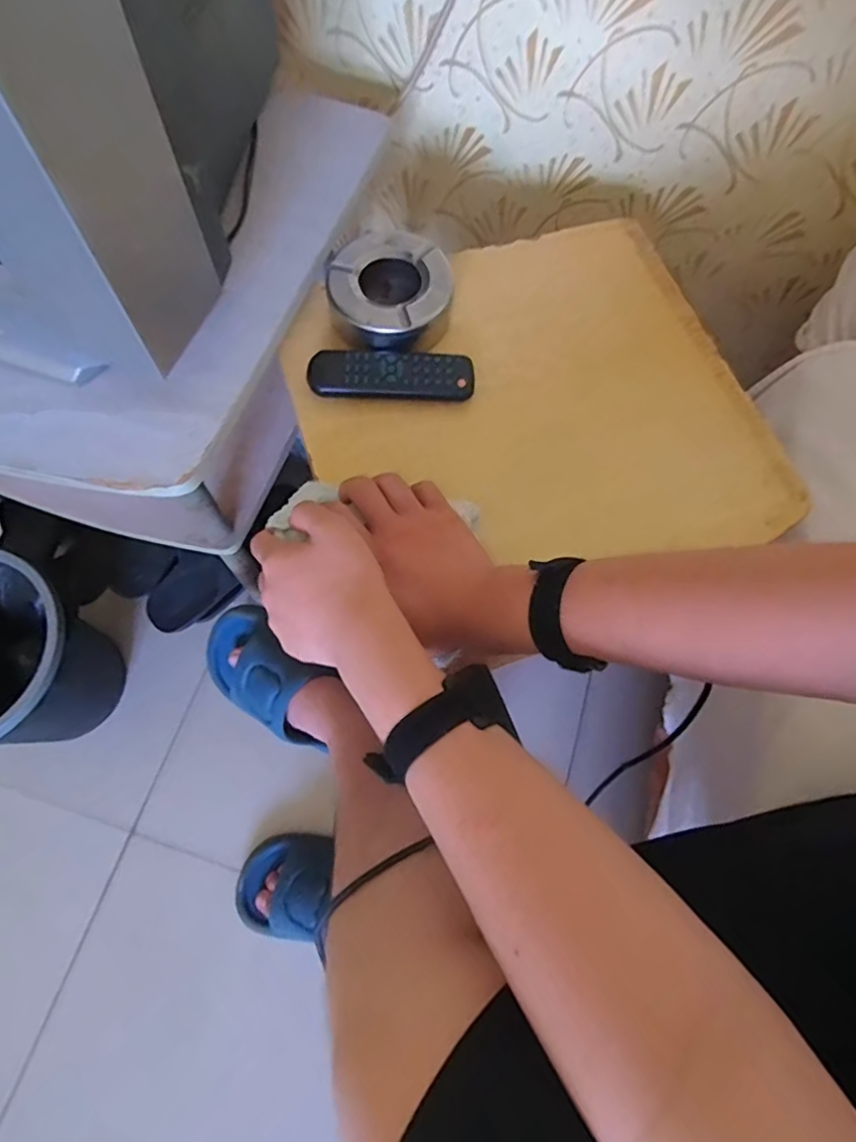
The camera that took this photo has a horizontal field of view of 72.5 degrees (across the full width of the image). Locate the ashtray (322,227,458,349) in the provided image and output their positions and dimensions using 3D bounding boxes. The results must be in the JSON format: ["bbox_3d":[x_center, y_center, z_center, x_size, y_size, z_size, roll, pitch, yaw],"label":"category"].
[{"bbox_3d":[-0.034,-0.247,0.527,0.107,0.050,0.107,7,70,0],"label":"ashtray"}]

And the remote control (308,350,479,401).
[{"bbox_3d":[-0.031,-0.170,0.505,0.140,0.014,0.043,1,70,-2],"label":"remote control"}]

